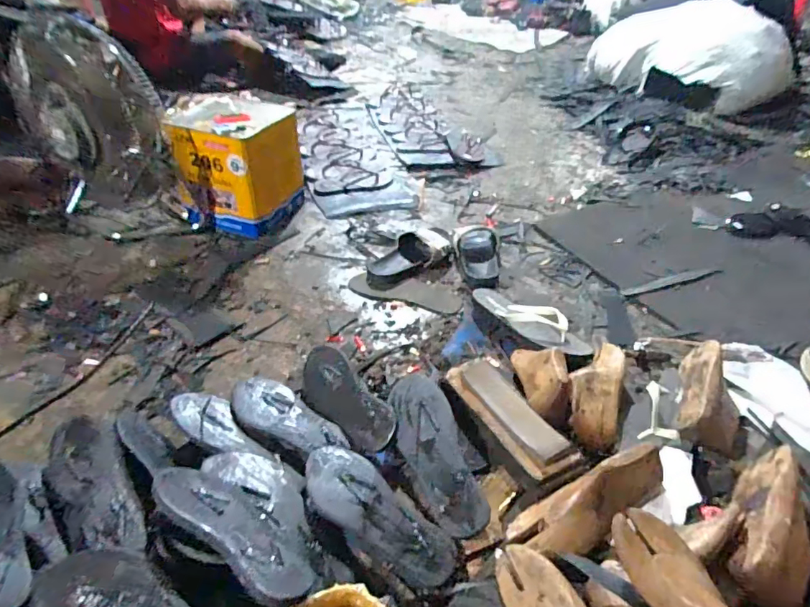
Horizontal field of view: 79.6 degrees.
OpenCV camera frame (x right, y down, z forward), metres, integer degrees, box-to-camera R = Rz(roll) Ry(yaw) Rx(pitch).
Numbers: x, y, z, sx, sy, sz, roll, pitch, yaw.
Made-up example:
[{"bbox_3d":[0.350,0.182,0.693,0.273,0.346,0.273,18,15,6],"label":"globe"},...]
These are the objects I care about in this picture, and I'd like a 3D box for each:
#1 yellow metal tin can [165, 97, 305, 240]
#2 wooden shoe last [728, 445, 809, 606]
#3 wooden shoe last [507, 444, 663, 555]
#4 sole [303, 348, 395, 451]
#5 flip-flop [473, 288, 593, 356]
[{"bbox_3d":[-0.413,-0.350,1.239,0.233,0.253,0.268,10,42,11],"label":"yellow metal tin can"},{"bbox_3d":[0.484,0.285,0.634,0.091,0.083,0.244,32,49,29],"label":"wooden shoe last"},{"bbox_3d":[0.250,0.266,0.641,0.231,0.066,0.072,-29,46,-5],"label":"wooden shoe last"},{"bbox_3d":[-0.104,0.152,0.794,0.091,0.019,0.245,-53,48,4],"label":"sole"},{"bbox_3d":[0.238,0.029,0.963,0.087,0.047,0.253,-30,49,-30],"label":"flip-flop"}]

